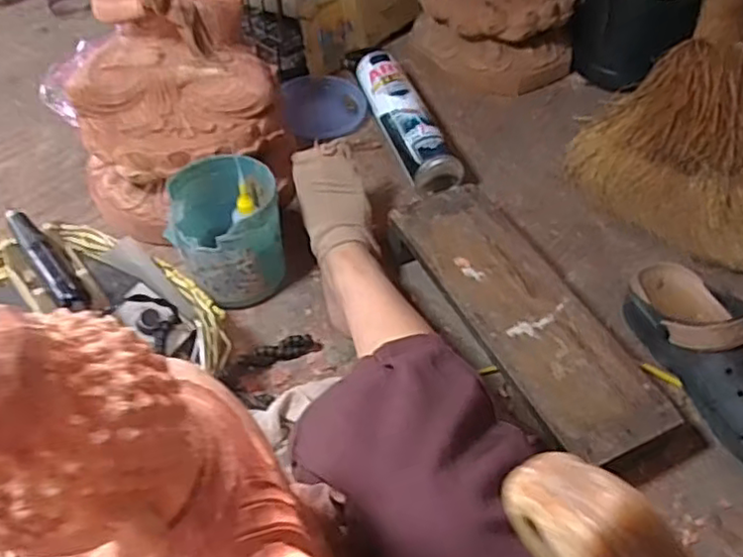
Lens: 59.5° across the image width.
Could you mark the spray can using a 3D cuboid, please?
[{"bbox_3d":[0.036,-0.229,0.886,0.062,0.064,0.314,-14,51,-13],"label":"spray can"}]

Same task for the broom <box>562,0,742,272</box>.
[{"bbox_3d":[0.411,-0.233,0.841,0.298,0.079,0.529,-3,69,16],"label":"broom"}]

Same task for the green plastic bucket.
[{"bbox_3d":[-0.148,-0.048,0.682,0.106,0.113,0.113,1,49,-1],"label":"green plastic bucket"}]

